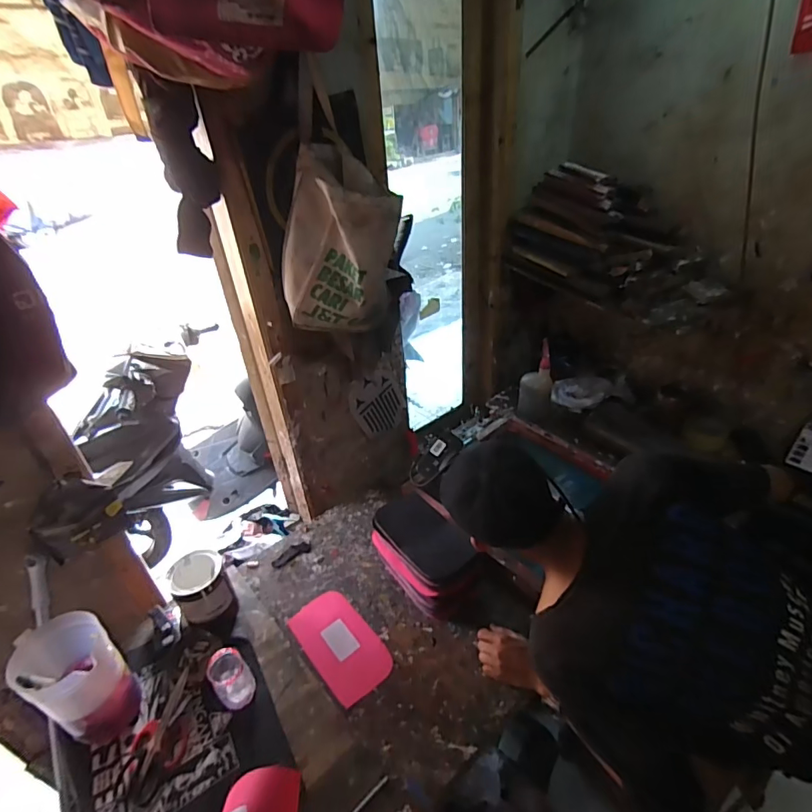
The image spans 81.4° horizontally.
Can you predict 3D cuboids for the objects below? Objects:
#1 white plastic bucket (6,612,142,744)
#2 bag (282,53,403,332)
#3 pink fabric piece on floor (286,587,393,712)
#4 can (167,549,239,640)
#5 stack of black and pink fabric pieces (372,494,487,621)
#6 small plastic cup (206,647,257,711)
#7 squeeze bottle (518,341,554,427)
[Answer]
[{"bbox_3d":[-0.572,0.475,0.832,0.129,0.236,0.121,-4,33,3],"label":"white plastic bucket"},{"bbox_3d":[-0.135,-0.349,0.883,0.227,0.396,0.192,-11,33,-8],"label":"bag"},{"bbox_3d":[-0.139,0.491,0.980,0.125,0.006,0.239,-28,39,-29],"label":"pink fabric piece on floor"},{"bbox_3d":[-0.430,0.408,1.018,0.108,0.152,0.136,-24,37,-26],"label":"can"},{"bbox_3d":[0.045,0.330,1.073,0.147,0.140,0.251,-27,38,-28],"label":"stack of black and pink fabric pieces"},{"bbox_3d":[-0.324,0.502,0.874,0.064,0.098,0.074,-28,39,-29],"label":"small plastic cup"},{"bbox_3d":[0.417,-0.067,1.523,0.098,0.256,0.089,-4,33,4],"label":"squeeze bottle"}]

